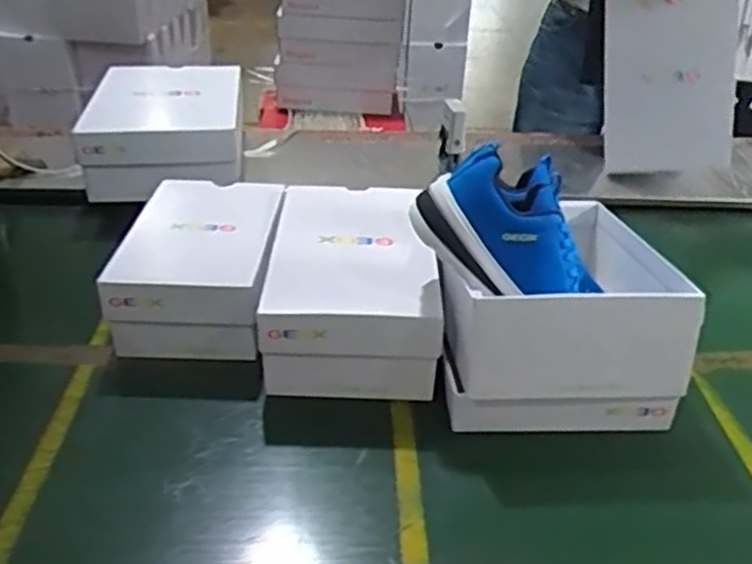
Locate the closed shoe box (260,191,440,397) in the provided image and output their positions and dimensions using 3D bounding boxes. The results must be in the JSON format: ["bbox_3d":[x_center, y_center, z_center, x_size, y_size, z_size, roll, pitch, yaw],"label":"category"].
[{"bbox_3d":[-0.029,-0.002,0.862,0.178,0.114,0.271,1,31,-1],"label":"closed shoe box"}]

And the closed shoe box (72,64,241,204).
[{"bbox_3d":[-0.313,-0.237,1.121,0.246,0.117,0.256,-4,31,-9],"label":"closed shoe box"}]

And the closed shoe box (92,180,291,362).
[{"bbox_3d":[-0.209,-0.027,0.894,0.170,0.111,0.244,0,31,-4],"label":"closed shoe box"}]

